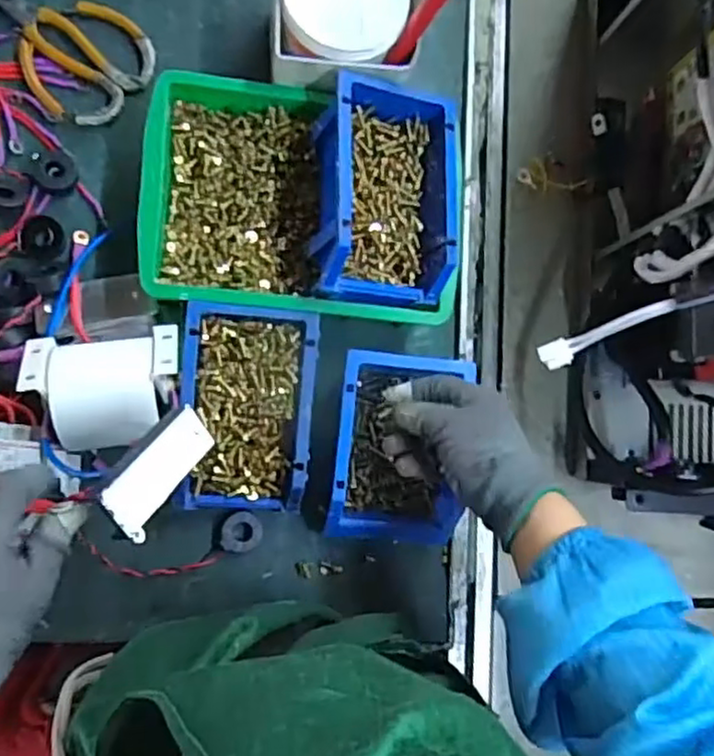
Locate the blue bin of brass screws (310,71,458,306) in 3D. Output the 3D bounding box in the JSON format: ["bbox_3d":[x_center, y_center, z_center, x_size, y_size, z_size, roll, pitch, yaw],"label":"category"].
[{"bbox_3d":[0.023,-0.143,0.533,0.110,0.070,0.164,4,85,-8],"label":"blue bin of brass screws"}]

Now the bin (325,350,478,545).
[{"bbox_3d":[0.029,0.060,0.571,0.097,0.071,0.150,6,85,-8],"label":"bin"}]

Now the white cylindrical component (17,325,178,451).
[{"bbox_3d":[-0.186,0.009,0.517,0.106,0.071,0.084,-7,87,-8],"label":"white cylindrical component"}]

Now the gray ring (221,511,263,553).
[{"bbox_3d":[-0.097,0.131,0.577,0.033,0.014,0.033,1,86,-8],"label":"gray ring"}]

